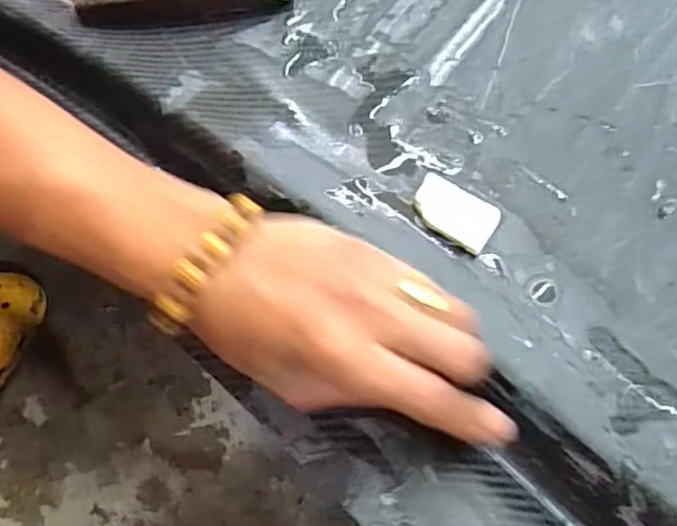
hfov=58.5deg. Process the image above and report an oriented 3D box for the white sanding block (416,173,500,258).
[{"bbox_3d":[0.063,-0.028,0.330,0.046,0.005,0.029,32,66,15],"label":"white sanding block"}]

